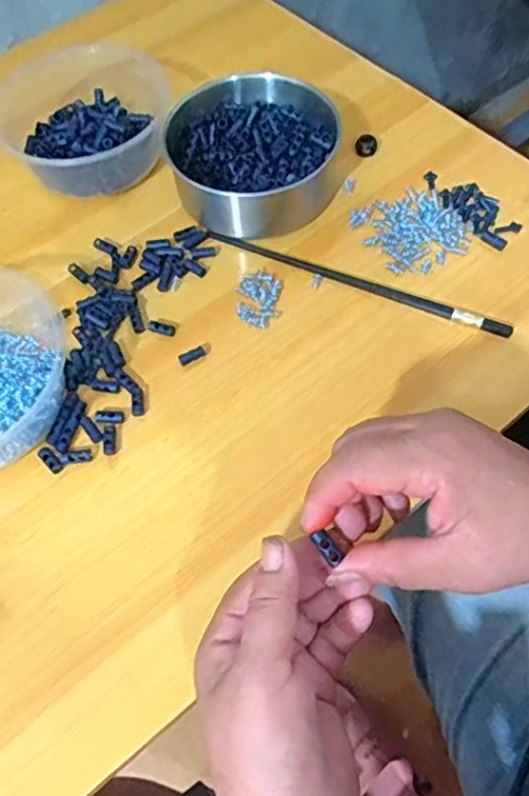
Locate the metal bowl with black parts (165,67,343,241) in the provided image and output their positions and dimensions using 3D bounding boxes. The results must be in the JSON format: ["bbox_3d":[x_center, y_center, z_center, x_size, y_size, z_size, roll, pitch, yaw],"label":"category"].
[{"bbox_3d":[-0.008,-0.188,0.471,0.131,0.055,0.114,-2,64,2],"label":"metal bowl with black parts"}]

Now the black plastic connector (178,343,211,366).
[{"bbox_3d":[-0.047,-0.031,0.422,0.025,0.004,0.009,-32,63,-14],"label":"black plastic connector"}]

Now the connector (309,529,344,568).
[{"bbox_3d":[0.029,0.067,0.277,0.007,0.004,0.017,-41,82,-15],"label":"connector"}]

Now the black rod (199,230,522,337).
[{"bbox_3d":[0.064,-0.088,0.443,0.228,0.010,0.011,22,64,15],"label":"black rod"}]

